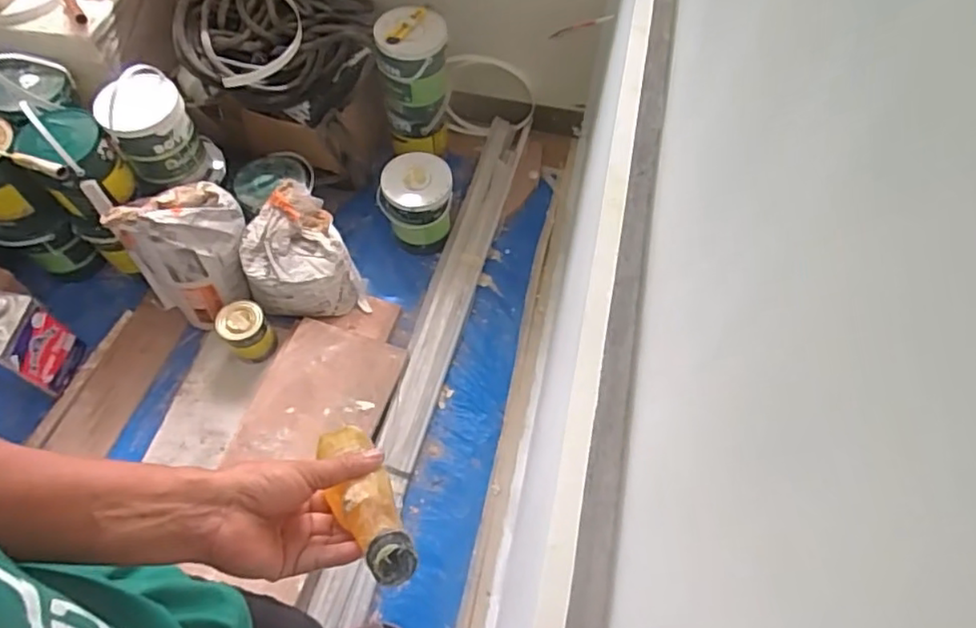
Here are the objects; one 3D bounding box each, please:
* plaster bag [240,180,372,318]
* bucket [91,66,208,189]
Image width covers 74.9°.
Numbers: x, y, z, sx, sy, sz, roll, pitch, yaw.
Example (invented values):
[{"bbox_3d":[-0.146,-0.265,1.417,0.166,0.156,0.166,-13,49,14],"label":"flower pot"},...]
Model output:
[{"bbox_3d":[-0.472,-0.158,1.601,0.268,0.184,0.284,-12,62,-7],"label":"plaster bag"},{"bbox_3d":[-0.777,-0.425,1.480,0.180,0.173,0.205,-27,65,-14],"label":"bucket"}]

